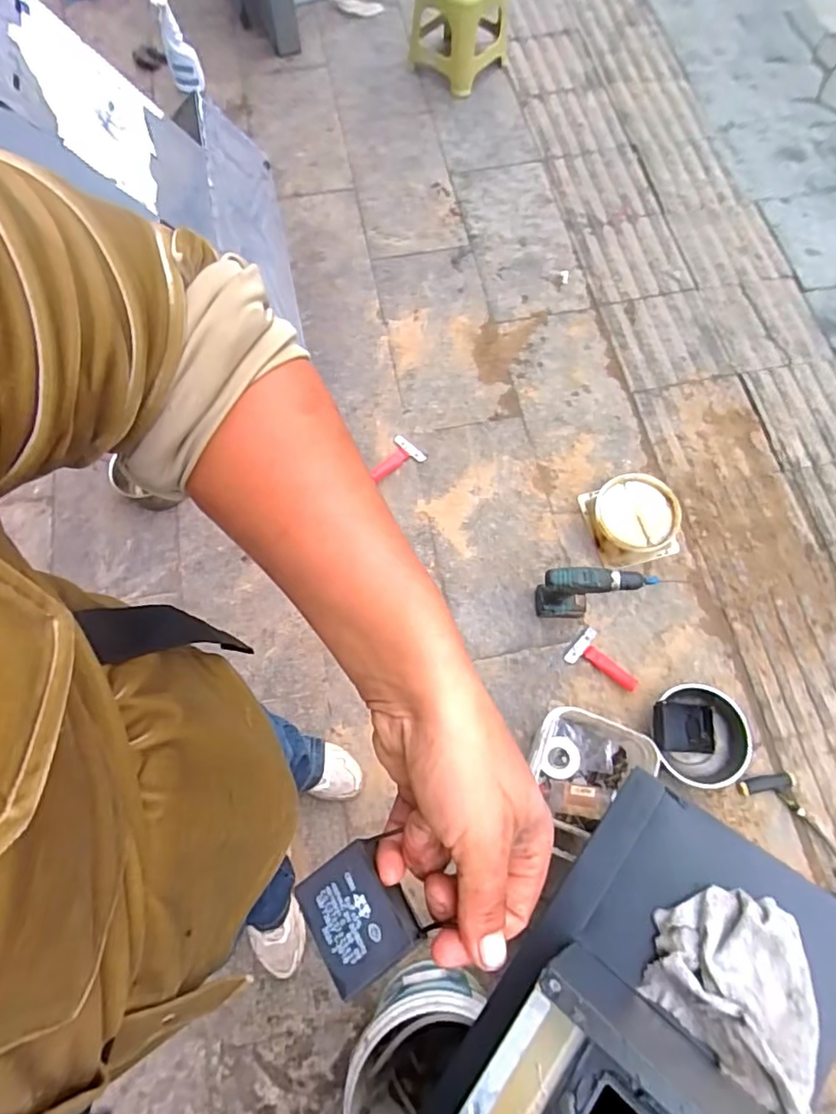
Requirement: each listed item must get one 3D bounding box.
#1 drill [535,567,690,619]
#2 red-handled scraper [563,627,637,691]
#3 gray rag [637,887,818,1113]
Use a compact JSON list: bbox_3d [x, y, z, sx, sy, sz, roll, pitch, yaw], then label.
[{"bbox_3d":[0.389,0.082,1.237,0.244,0.206,0.067,1,70,1],"label":"drill"},{"bbox_3d":[0.429,0.240,1.280,0.164,0.018,0.097,36,75,13],"label":"red-handled scraper"},{"bbox_3d":[0.419,0.544,0.723,0.204,0.070,0.194,35,74,12],"label":"gray rag"}]

